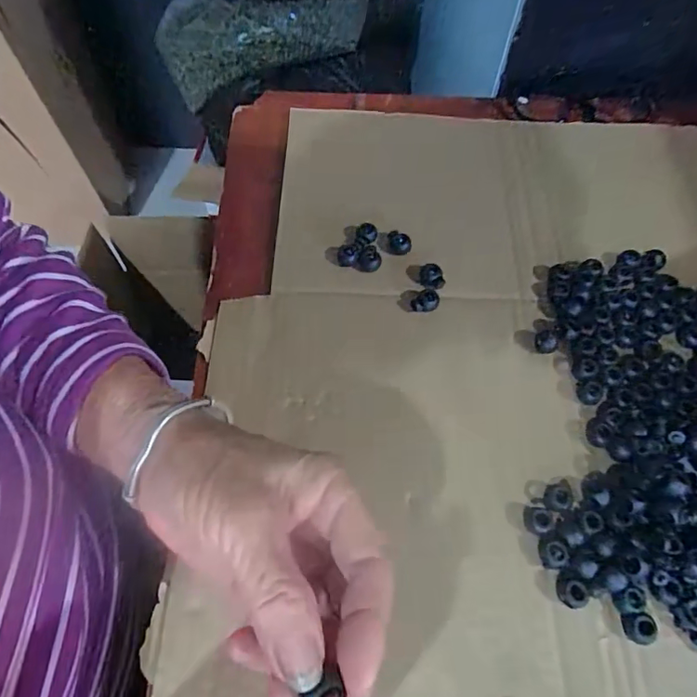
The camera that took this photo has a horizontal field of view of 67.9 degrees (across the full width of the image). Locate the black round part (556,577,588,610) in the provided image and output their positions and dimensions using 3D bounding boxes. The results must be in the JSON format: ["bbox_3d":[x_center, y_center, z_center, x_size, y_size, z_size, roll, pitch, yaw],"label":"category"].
[{"bbox_3d":[0.119,0.131,0.277,0.015,0.013,0.013,23,65,13],"label":"black round part"}]

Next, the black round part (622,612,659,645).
[{"bbox_3d":[0.151,0.145,0.269,0.013,0.011,0.014,0,62,1],"label":"black round part"}]

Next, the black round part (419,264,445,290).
[{"bbox_3d":[0.059,-0.051,0.370,0.017,0.010,0.016,2,62,2],"label":"black round part"}]

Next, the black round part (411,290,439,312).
[{"bbox_3d":[0.054,-0.033,0.363,0.017,0.011,0.019,26,65,14],"label":"black round part"}]

